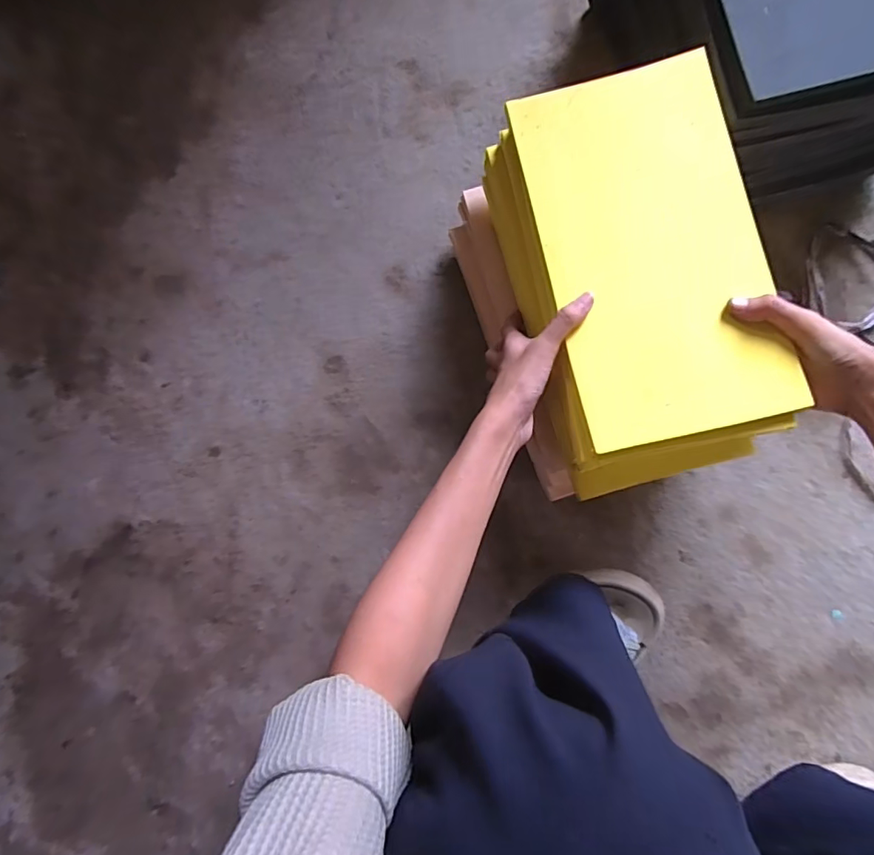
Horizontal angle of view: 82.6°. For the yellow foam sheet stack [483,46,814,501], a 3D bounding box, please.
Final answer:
[{"bbox_3d":[0.155,-0.119,0.407,0.171,0.089,0.307,-12,86,5],"label":"yellow foam sheet stack"}]

